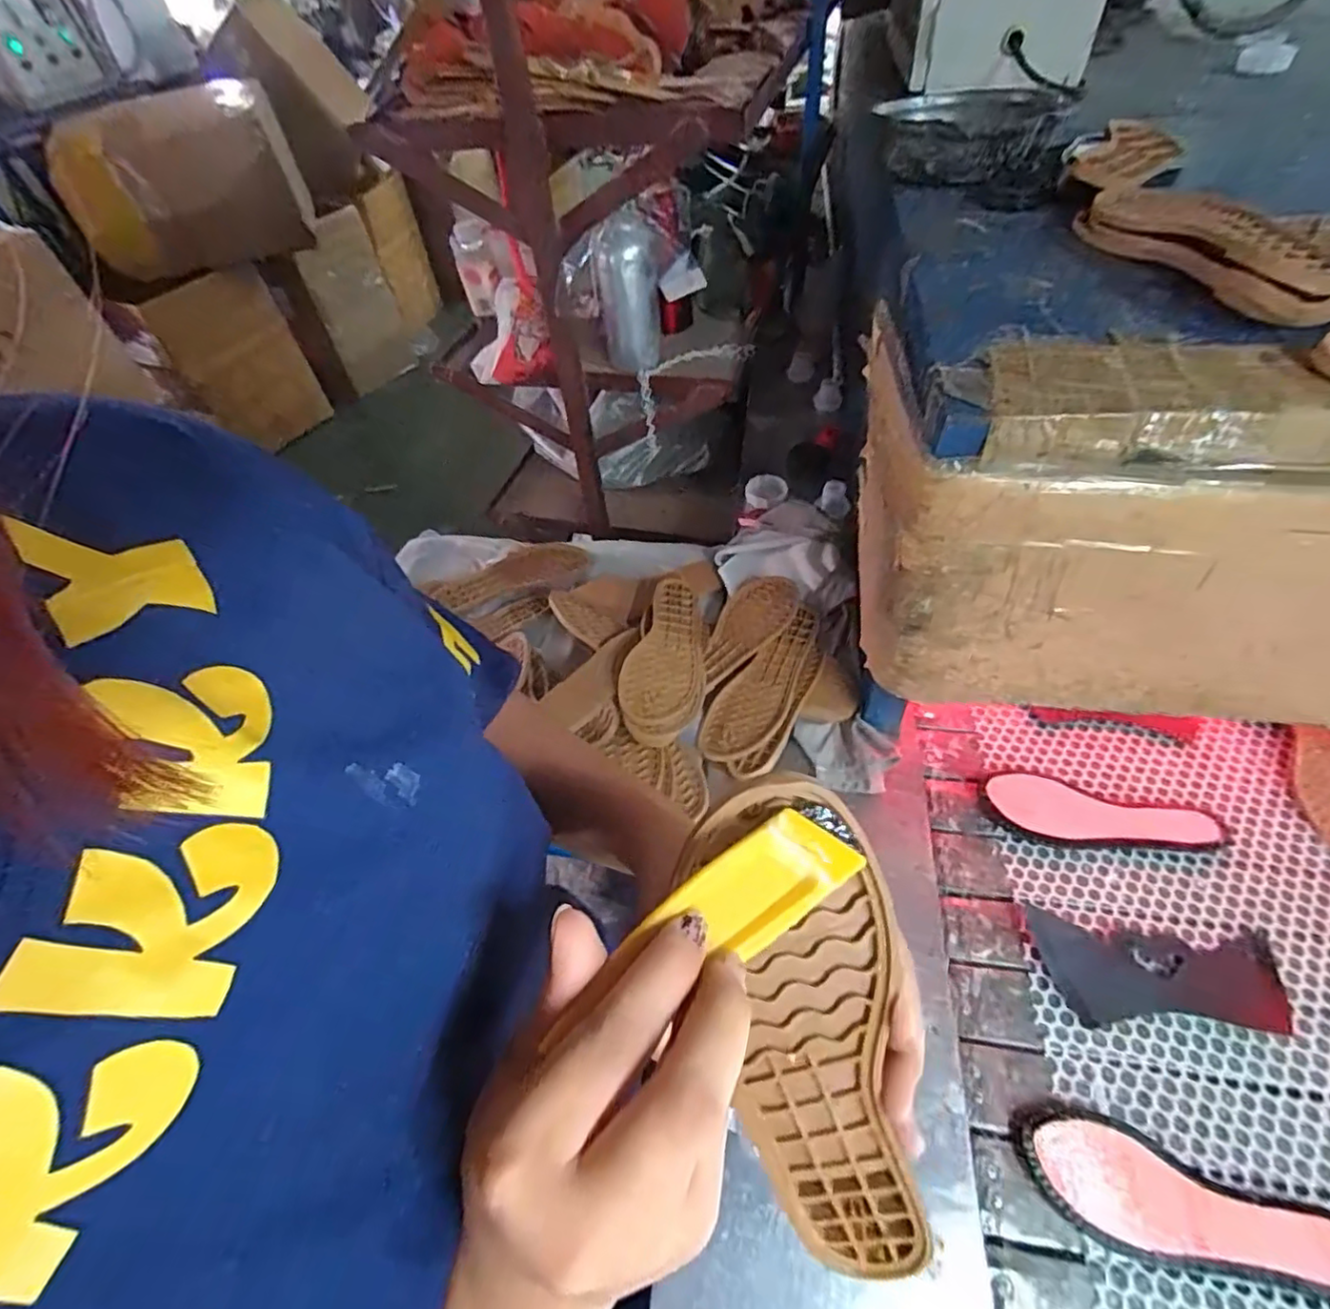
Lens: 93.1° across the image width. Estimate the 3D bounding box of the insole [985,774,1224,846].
[{"bbox_3d":[0.462,0.171,0.667,0.216,0.009,0.060,9,52,14],"label":"insole"}]

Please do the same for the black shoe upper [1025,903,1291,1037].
[{"bbox_3d":[0.450,0.288,0.570,0.200,0.018,0.093,4,51,10],"label":"black shoe upper"}]

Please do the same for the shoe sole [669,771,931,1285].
[{"bbox_3d":[0.060,0.165,0.255,0.068,0.242,0.027,-14,13,-7],"label":"shoe sole"}]

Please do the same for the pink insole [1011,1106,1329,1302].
[{"bbox_3d":[0.395,0.417,0.470,0.234,0.011,0.079,13,53,17],"label":"pink insole"}]

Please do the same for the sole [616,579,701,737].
[{"bbox_3d":[0.006,-0.008,0.771,0.090,0.029,0.244,5,51,11],"label":"sole"}]

